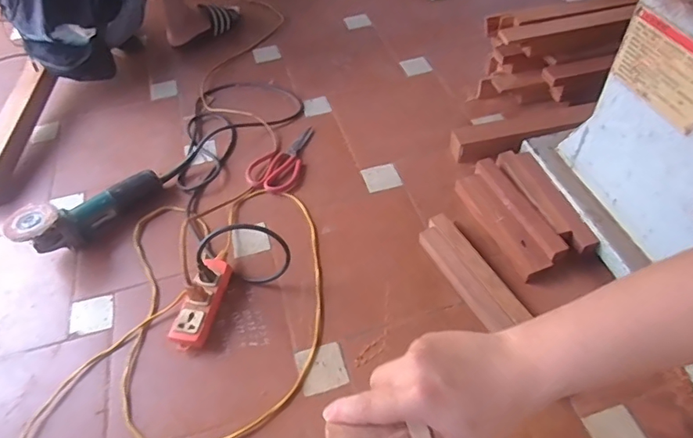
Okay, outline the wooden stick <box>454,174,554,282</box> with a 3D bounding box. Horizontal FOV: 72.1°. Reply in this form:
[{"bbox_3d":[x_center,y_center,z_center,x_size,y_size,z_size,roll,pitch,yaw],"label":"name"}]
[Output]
[{"bbox_3d":[0.294,0.007,0.920,0.053,0.037,0.252,-19,50,-10],"label":"wooden stick"}]

